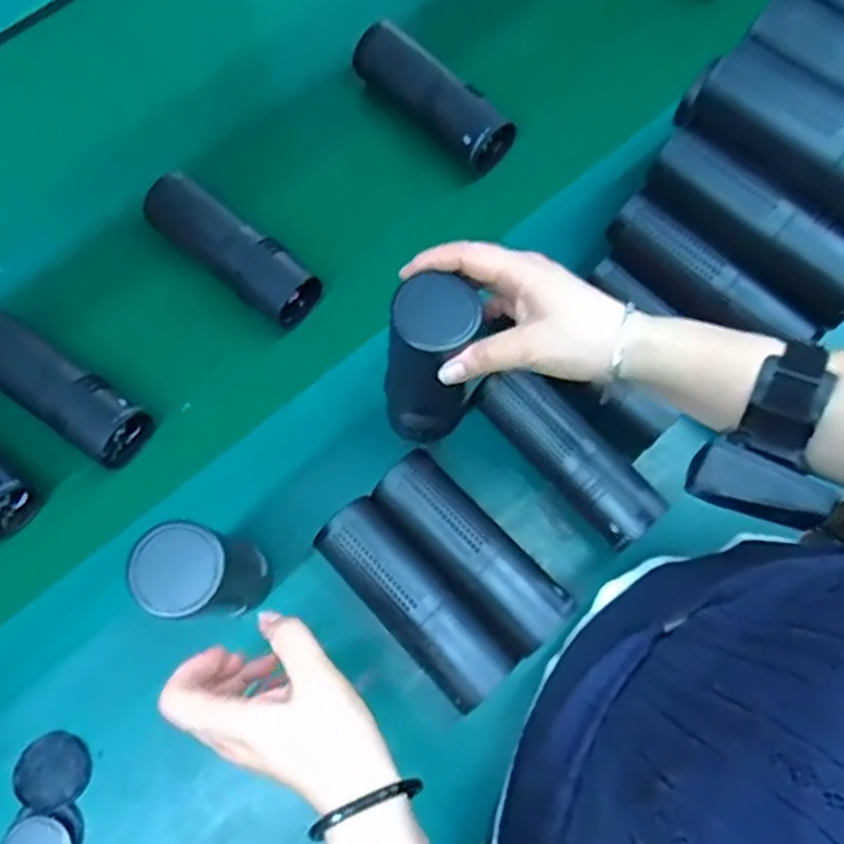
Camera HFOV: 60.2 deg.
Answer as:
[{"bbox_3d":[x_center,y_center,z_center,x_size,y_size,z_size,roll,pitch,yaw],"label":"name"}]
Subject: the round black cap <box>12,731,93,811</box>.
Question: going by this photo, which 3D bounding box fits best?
[{"bbox_3d":[-0.265,0.250,0.522,0.048,0.013,0.049,0,73,1],"label":"round black cap"}]

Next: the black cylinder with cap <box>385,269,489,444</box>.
[{"bbox_3d":[0.001,-0.032,0.489,0.056,0.150,0.047,32,64,11],"label":"black cylinder with cap"}]

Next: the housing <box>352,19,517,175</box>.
[{"bbox_3d":[0.008,-0.303,0.666,0.171,0.043,0.046,43,78,13],"label":"housing"}]

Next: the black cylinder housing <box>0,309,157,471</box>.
[{"bbox_3d":[-0.300,-0.030,0.585,0.159,0.056,0.058,34,76,11],"label":"black cylinder housing"}]

